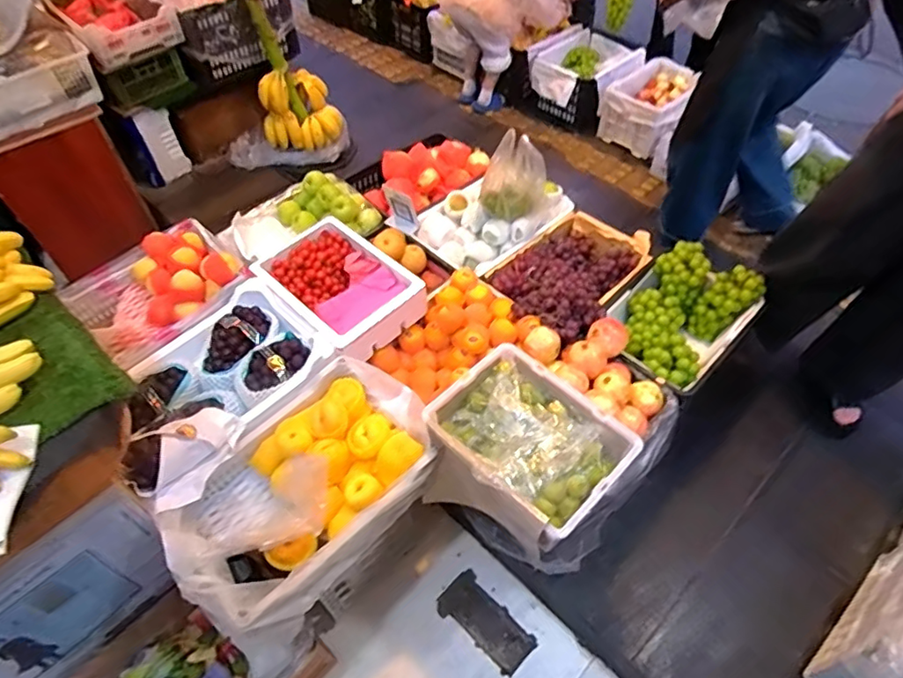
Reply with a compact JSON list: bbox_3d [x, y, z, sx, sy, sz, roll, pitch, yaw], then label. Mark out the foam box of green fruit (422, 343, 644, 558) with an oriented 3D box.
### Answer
[{"bbox_3d":[0.153,0.253,1.259,0.391,0.246,0.336,37,61,27],"label":"foam box of green fruit"}]

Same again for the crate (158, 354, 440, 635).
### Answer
[{"bbox_3d":[-0.311,0.315,1.249,0.366,0.178,0.565,35,61,26],"label":"crate"}]

